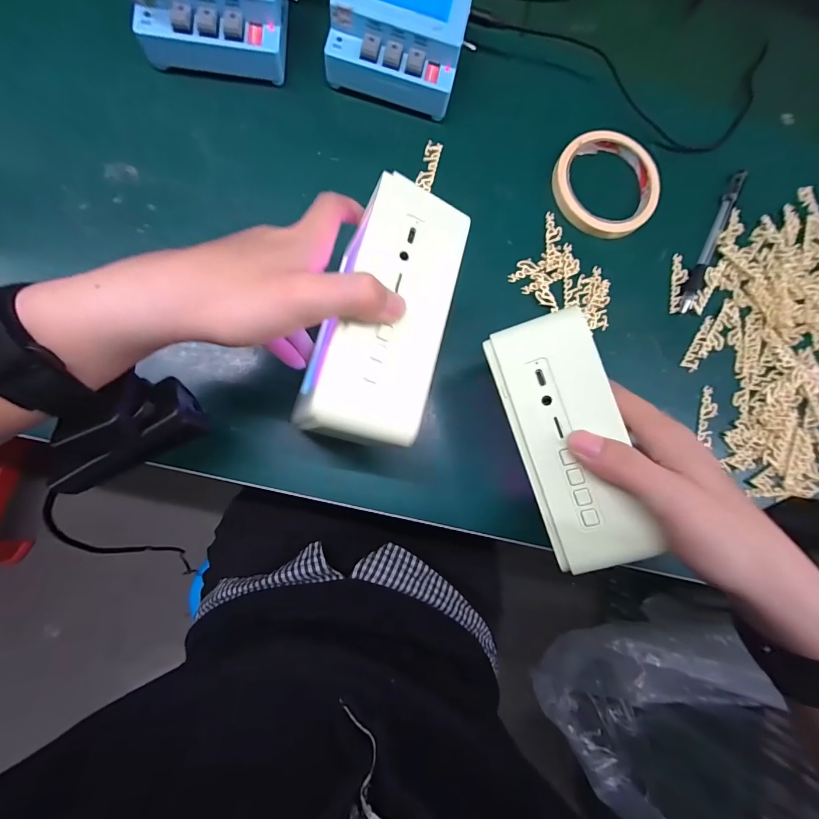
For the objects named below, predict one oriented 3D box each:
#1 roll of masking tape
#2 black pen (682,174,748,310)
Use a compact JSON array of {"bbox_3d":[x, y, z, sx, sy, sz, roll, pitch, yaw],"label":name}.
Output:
[{"bbox_3d":[0.171,-0.196,0.329,0.093,0.015,0.086,1,82,-8],"label":"roll of masking tape"},{"bbox_3d":[0.273,-0.152,0.339,0.015,0.007,0.150,30,80,-3],"label":"black pen"}]

